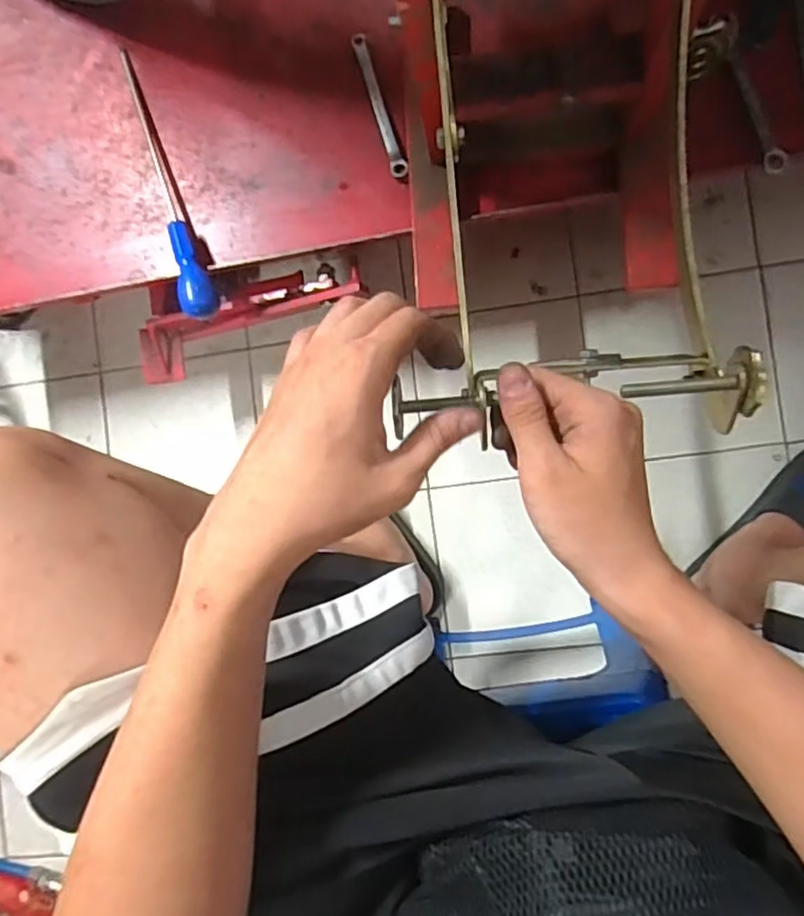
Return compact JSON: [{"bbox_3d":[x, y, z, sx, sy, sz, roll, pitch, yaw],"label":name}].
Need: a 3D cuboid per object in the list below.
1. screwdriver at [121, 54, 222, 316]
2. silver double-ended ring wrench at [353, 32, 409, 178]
[{"bbox_3d":[-0.223,-0.258,0.596,0.029,0.027,0.267,-19,87,6],"label":"screwdriver"},{"bbox_3d":[-0.021,-0.318,0.578,0.015,0.013,0.132,-19,87,6],"label":"silver double-ended ring wrench"}]

